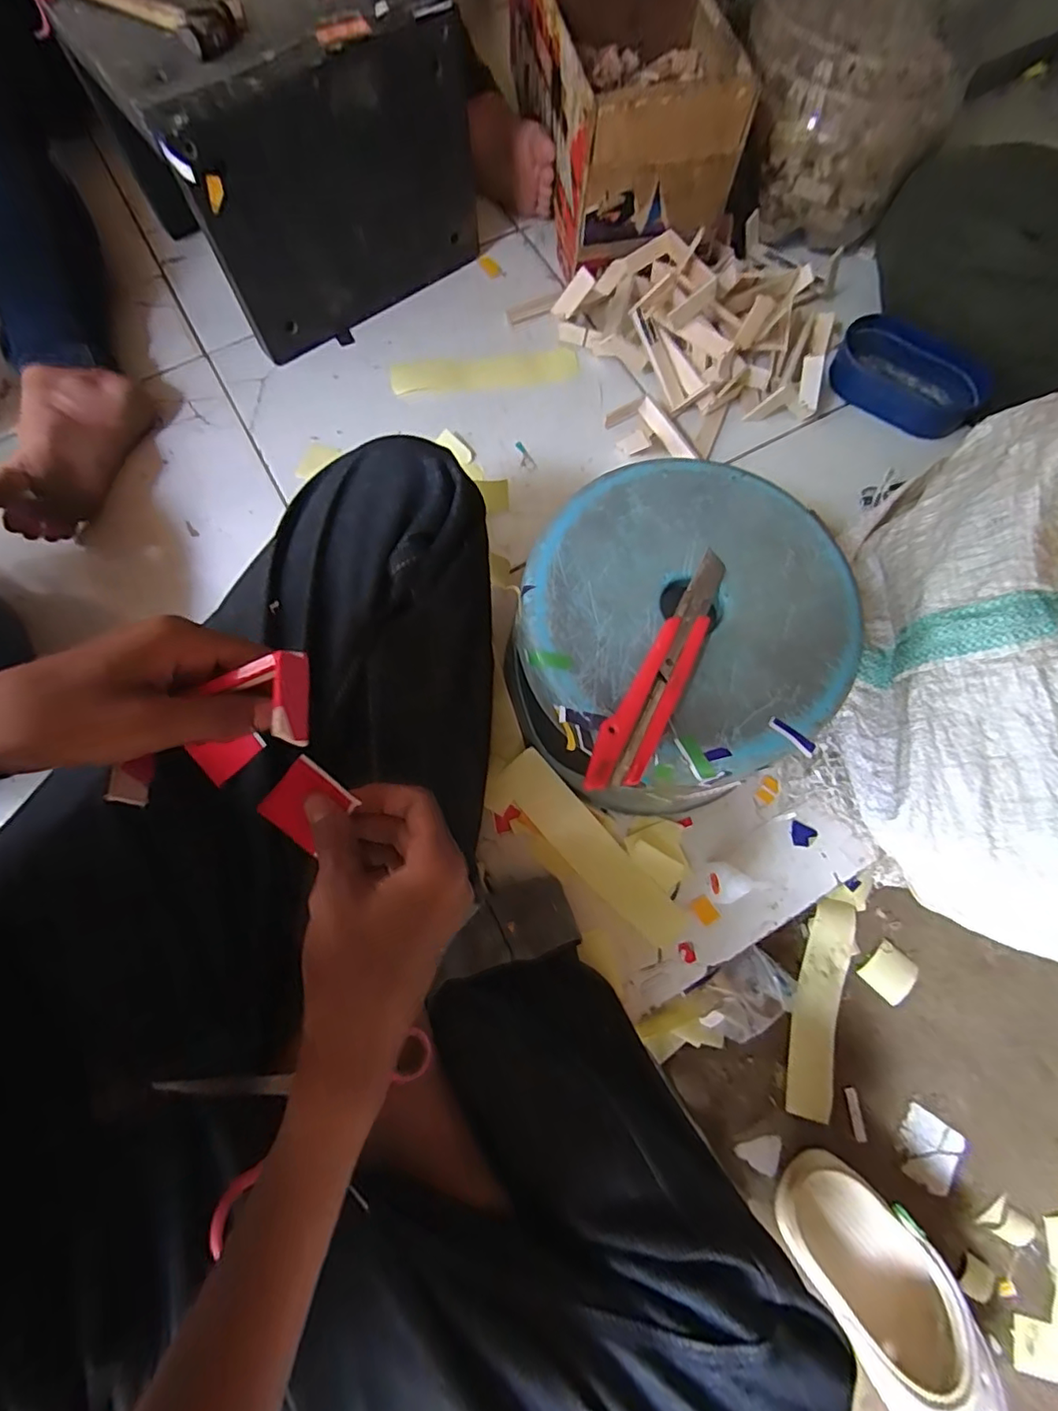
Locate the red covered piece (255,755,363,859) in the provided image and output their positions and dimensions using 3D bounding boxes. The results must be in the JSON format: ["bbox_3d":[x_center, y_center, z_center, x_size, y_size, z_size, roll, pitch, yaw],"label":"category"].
[{"bbox_3d":[-0.125,0.055,0.318,0.039,0.004,0.041,37,93,4],"label":"red covered piece"}]

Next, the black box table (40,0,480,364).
[{"bbox_3d":[-0.242,-0.568,0.576,0.275,0.208,0.254,-37,78,-11],"label":"black box table"}]

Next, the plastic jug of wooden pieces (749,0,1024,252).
[{"bbox_3d":[0.327,-0.666,0.559,0.217,0.260,0.206,11,74,2],"label":"plastic jug of wooden pieces"}]

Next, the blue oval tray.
[{"bbox_3d":[0.403,-0.345,0.611,0.154,0.039,0.099,29,76,7],"label":"blue oval tray"}]

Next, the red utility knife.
[{"bbox_3d":[0.087,-0.022,0.357,0.032,0.018,0.178,31,76,8],"label":"red utility knife"}]

